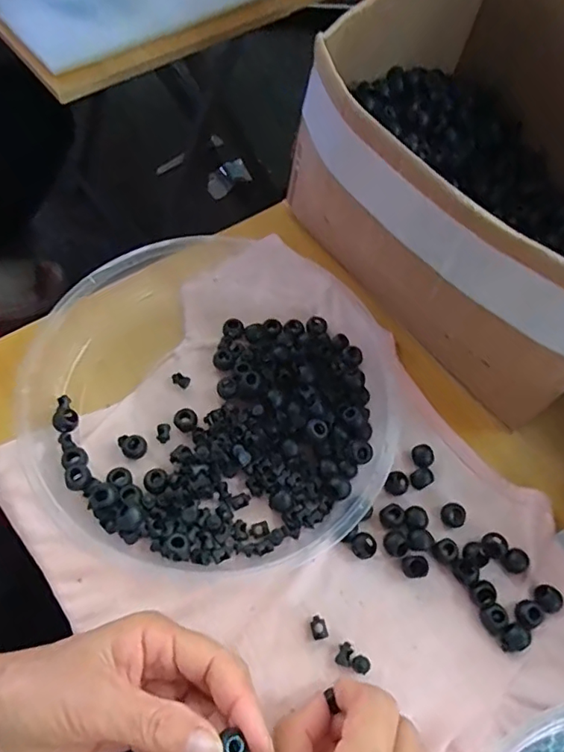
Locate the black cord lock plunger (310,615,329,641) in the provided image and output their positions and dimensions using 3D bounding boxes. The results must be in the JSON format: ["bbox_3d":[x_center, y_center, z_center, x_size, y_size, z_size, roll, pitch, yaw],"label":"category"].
[{"bbox_3d":[0.021,0.146,0.300,0.009,0.004,0.013,-12,63,-11],"label":"black cord lock plunger"}]

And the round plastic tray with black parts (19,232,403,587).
[{"bbox_3d":[-0.042,0.001,0.358,0.237,0.029,0.253,2,61,-3],"label":"round plastic tray with black parts"}]

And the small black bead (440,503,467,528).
[{"bbox_3d":[0.110,0.090,0.332,0.013,0.010,0.014,2,63,-4],"label":"small black bead"}]

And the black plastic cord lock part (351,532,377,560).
[{"bbox_3d":[0.051,0.106,0.320,0.016,0.012,0.015,2,63,-4],"label":"black plastic cord lock part"}]

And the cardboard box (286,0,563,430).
[{"bbox_3d":[0.165,-0.141,0.383,0.244,0.145,0.273,-38,73,-21],"label":"cardboard box"}]

